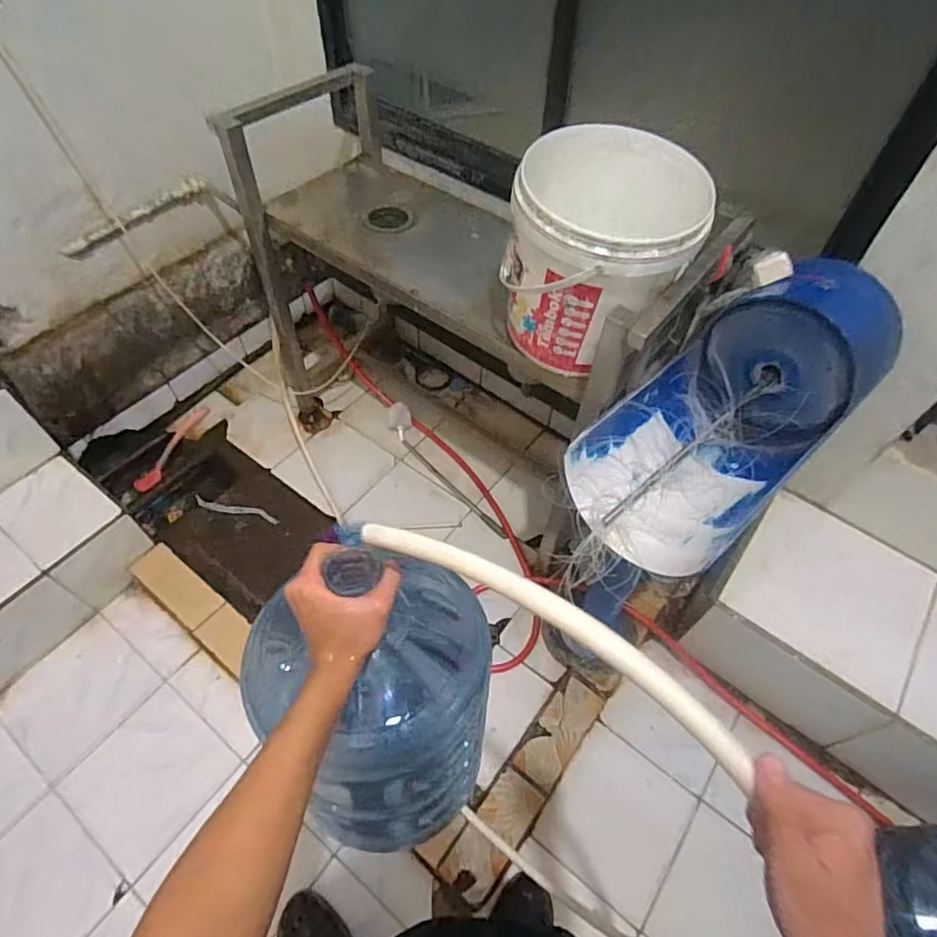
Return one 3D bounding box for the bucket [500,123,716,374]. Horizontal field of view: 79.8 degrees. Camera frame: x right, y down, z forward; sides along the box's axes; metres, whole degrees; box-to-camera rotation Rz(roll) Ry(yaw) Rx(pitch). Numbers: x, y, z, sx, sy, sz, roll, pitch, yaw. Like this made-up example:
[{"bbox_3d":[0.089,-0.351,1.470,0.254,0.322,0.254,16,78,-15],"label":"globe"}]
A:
[{"bbox_3d":[0.223,-0.362,0.984,0.294,0.307,0.294,1,55,-2],"label":"bucket"}]

